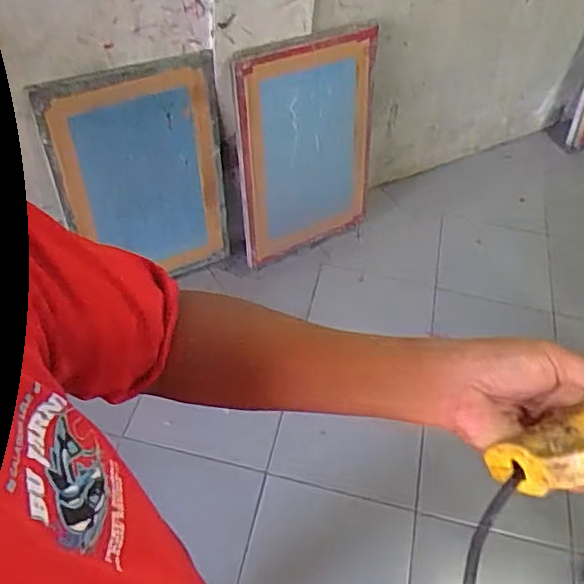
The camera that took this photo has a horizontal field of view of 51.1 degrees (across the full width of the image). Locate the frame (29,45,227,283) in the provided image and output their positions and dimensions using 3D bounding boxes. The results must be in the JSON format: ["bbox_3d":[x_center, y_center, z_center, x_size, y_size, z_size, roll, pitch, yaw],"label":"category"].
[{"bbox_3d":[-0.407,-0.304,1.727,0.464,0.660,0.034,-20,44,-19],"label":"frame"}]

